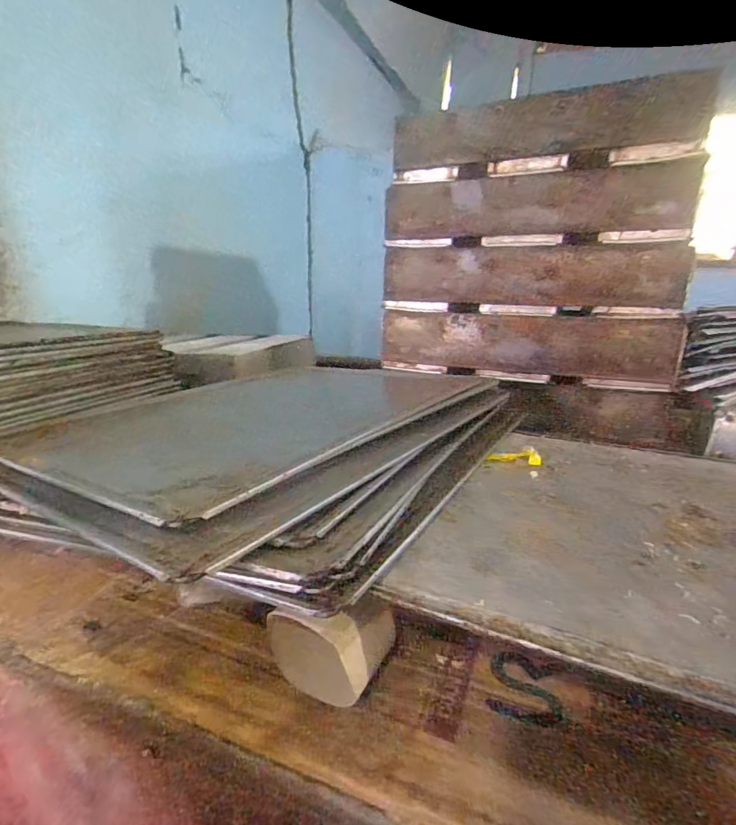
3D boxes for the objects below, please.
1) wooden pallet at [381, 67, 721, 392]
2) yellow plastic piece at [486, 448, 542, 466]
[{"bbox_3d":[0.212,-0.224,0.639,0.400,0.344,0.051,9,18,22],"label":"wooden pallet"},{"bbox_3d":[0.136,0.040,0.439,0.047,0.010,0.018,6,16,10],"label":"yellow plastic piece"}]

